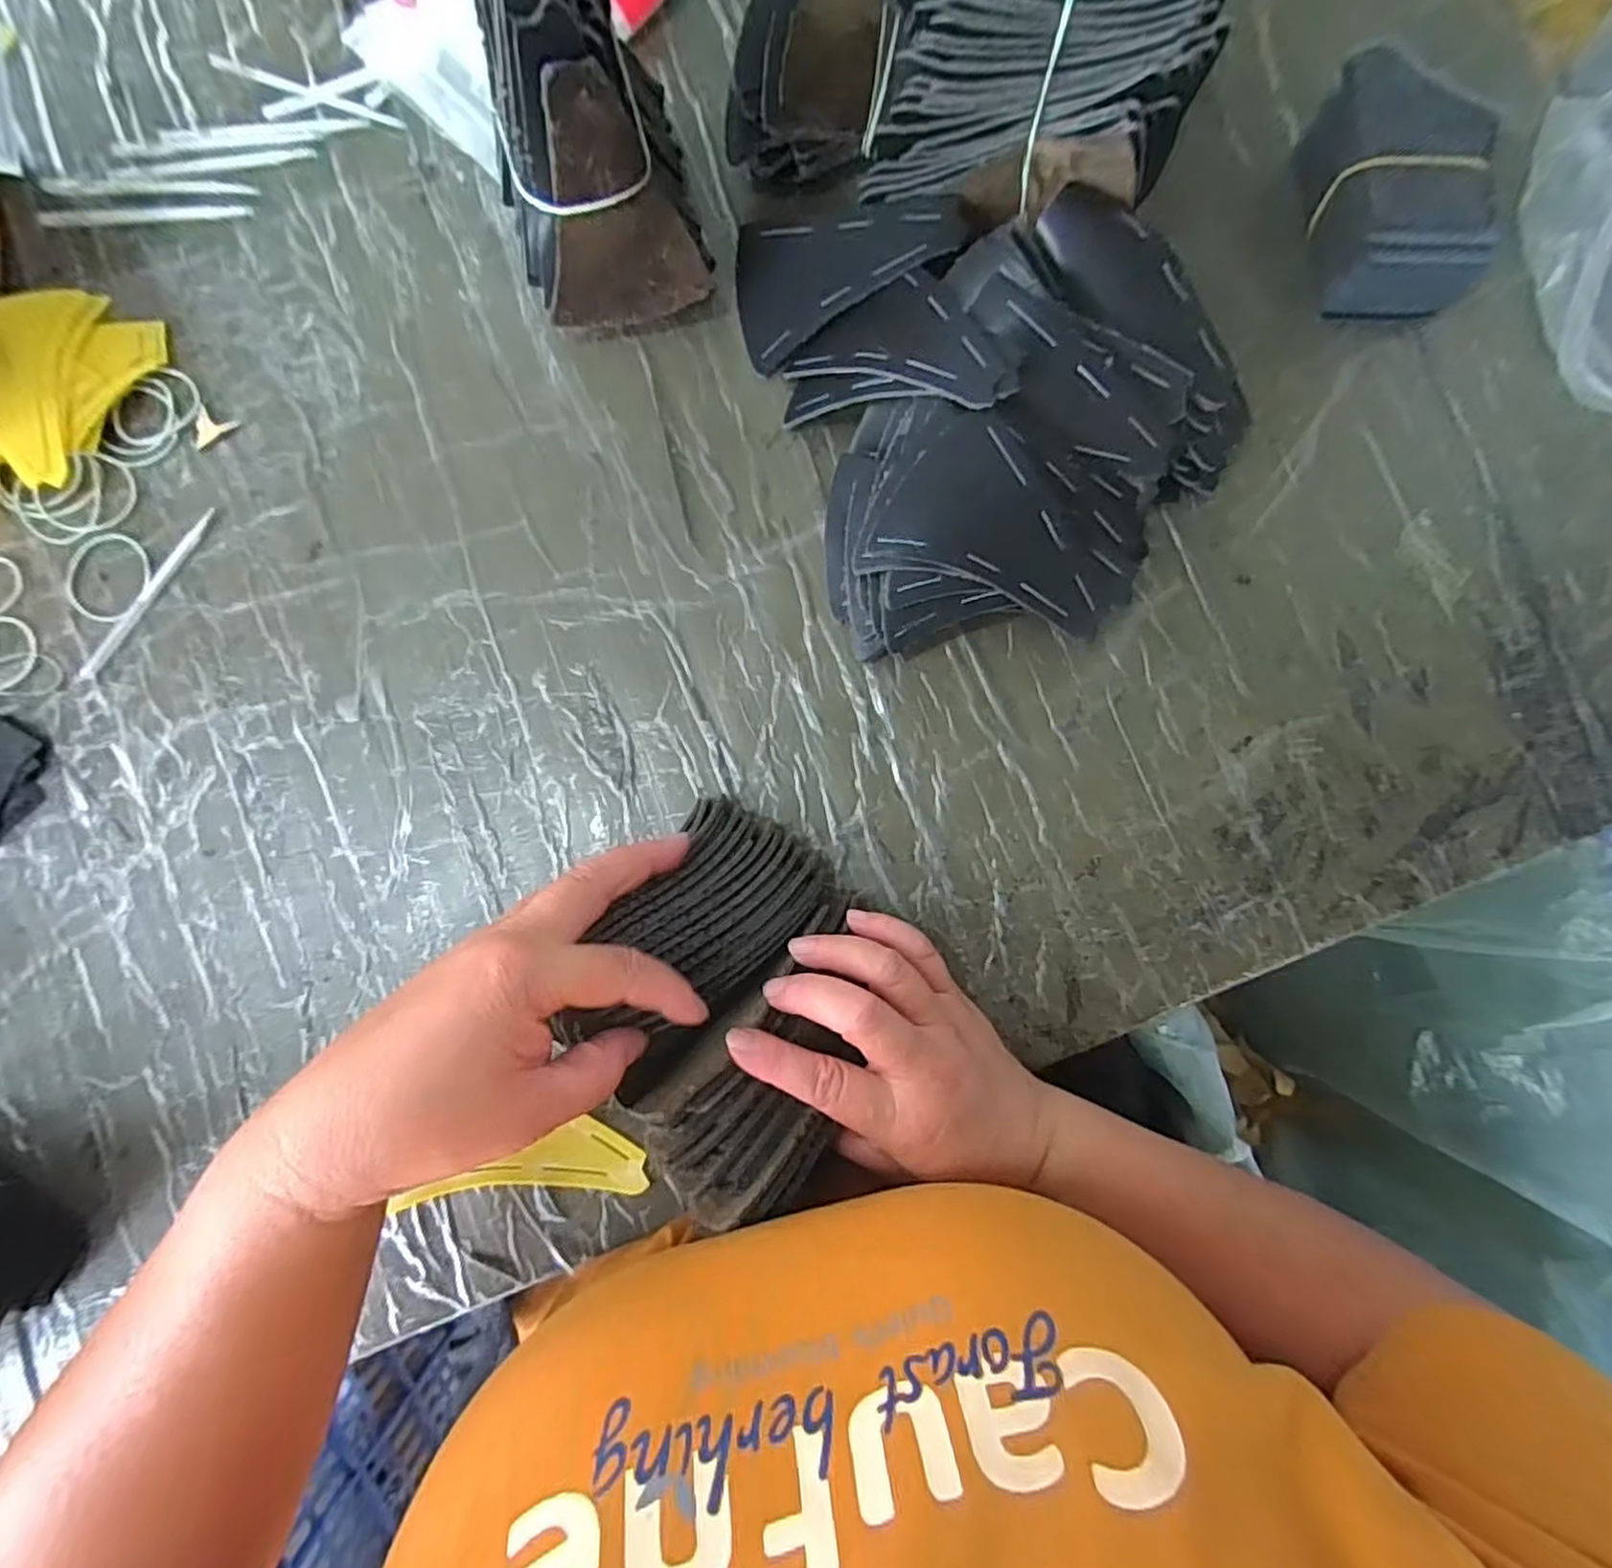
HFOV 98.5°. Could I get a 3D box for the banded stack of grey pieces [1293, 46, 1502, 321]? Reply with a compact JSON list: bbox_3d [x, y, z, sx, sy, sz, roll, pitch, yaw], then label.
[{"bbox_3d":[0.309,-0.310,0.366,0.074,0.051,0.113,-3,85,-2],"label":"banded stack of grey pieces"}]

